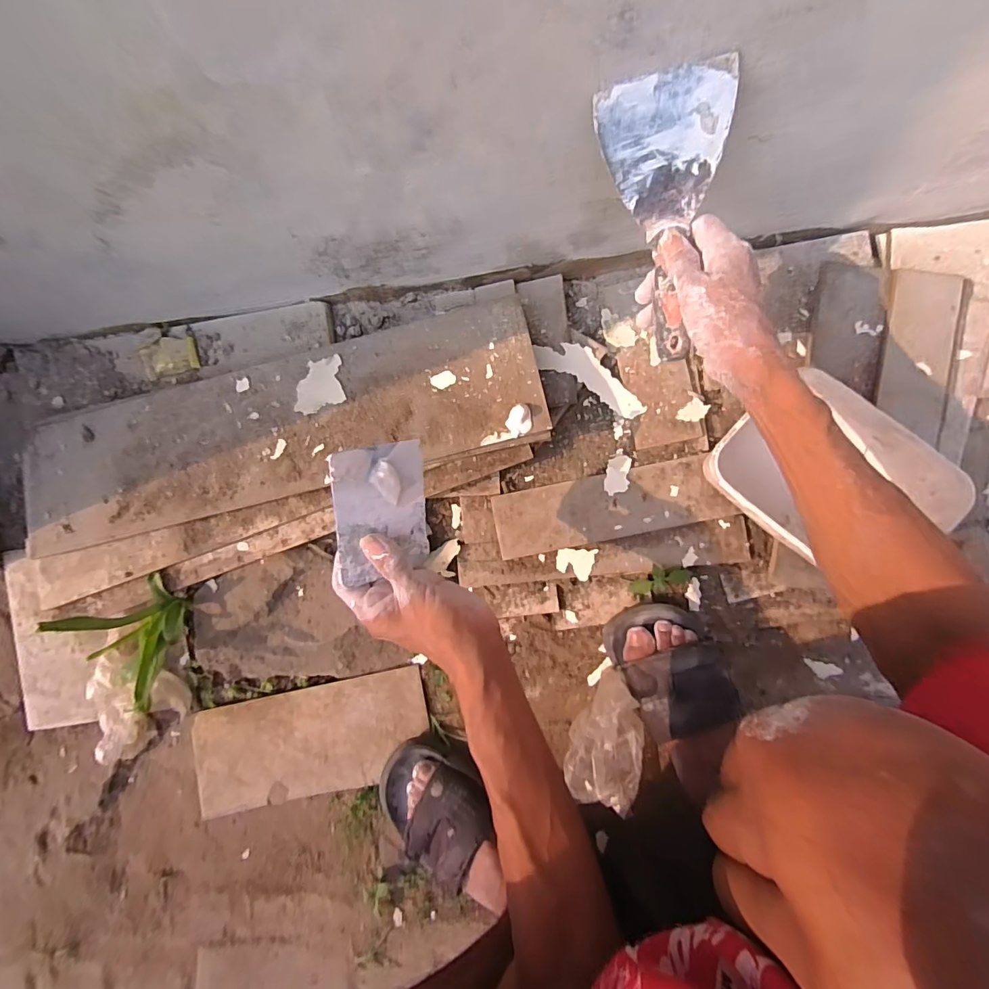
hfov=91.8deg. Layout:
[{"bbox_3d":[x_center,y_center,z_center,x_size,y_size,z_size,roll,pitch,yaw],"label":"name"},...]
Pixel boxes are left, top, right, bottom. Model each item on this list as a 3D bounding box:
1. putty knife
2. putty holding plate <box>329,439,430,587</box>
[{"bbox_3d":[0.134,-0.206,0.376,0.090,0.015,0.195,-9,117,5],"label":"putty knife"},{"bbox_3d":[-0.086,0.014,0.375,0.004,0.078,0.103,14,112,45],"label":"putty holding plate"}]

